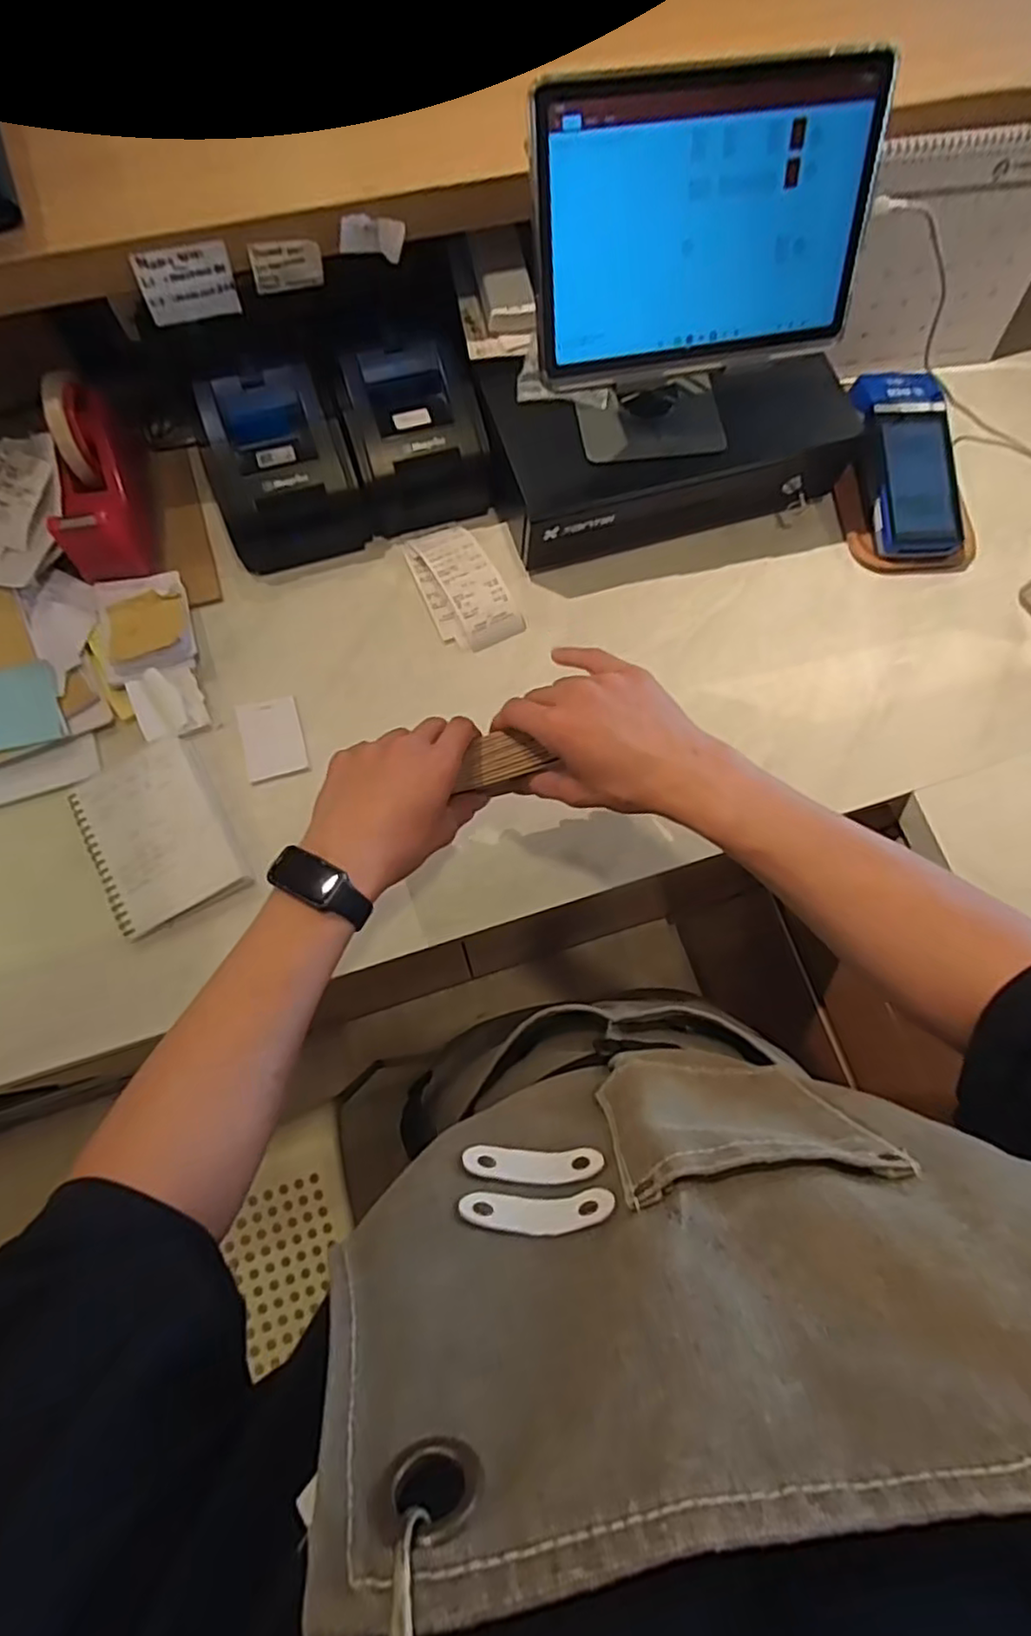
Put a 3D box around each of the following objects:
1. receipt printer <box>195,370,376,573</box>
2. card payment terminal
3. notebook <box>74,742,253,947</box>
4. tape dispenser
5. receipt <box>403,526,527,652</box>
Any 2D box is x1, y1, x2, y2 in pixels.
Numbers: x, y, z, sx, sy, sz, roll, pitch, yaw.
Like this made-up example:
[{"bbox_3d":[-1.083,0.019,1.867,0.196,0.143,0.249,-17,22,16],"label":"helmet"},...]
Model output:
[{"bbox_3d":[-0.217,-0.324,0.634,0.123,0.095,0.131,-17,76,-8],"label":"receipt printer"},{"bbox_3d":[0.397,-0.355,0.697,0.093,0.062,0.188,2,74,-3],"label":"card payment terminal"},{"bbox_3d":[-0.303,0.013,0.574,0.111,0.014,0.143,-26,77,-10],"label":"notebook"},{"bbox_3d":[-0.385,-0.309,0.623,0.056,0.121,0.171,-12,75,-7],"label":"tape dispenser"},{"bbox_3d":[-0.051,-0.228,0.660,0.078,0.021,0.133,-24,76,-6],"label":"receipt"}]

